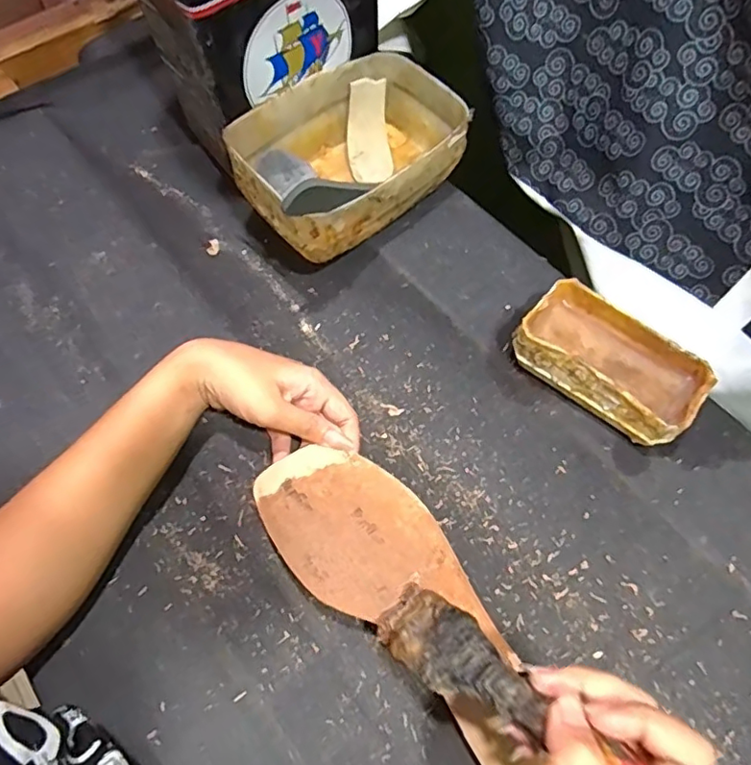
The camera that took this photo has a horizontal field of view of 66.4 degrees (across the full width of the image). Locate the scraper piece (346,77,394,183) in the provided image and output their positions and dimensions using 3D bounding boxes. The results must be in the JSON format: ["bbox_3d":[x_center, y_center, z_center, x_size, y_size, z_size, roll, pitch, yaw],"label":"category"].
[{"bbox_3d":[-0.005,-0.223,0.517,0.039,0.026,0.084,-3,100,-2],"label":"scraper piece"}]

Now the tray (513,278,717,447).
[{"bbox_3d":[0.168,-0.015,0.415,0.124,0.045,0.071,35,69,16],"label":"tray"}]

